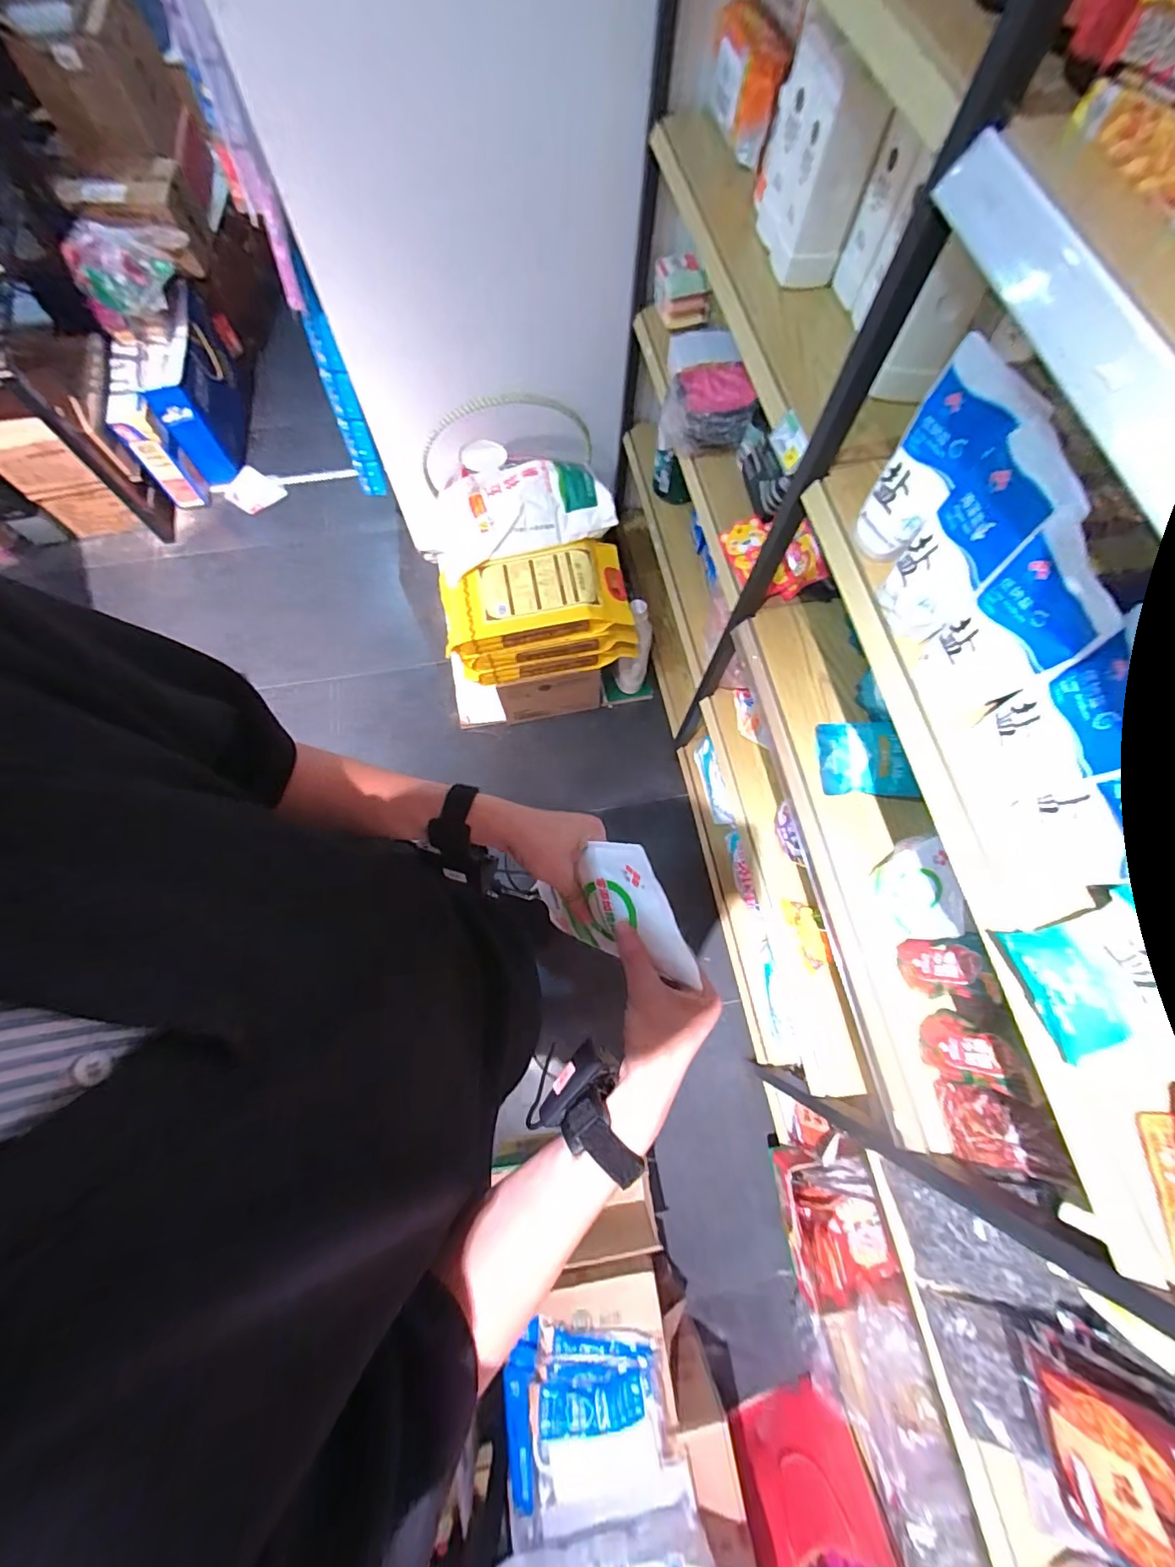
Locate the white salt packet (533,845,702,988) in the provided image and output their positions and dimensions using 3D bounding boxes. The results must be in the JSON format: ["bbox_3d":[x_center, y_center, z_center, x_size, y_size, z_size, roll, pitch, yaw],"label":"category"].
[{"bbox_3d":[0.012,0.114,0.478,0.015,0.182,0.116,-20,93,-34],"label":"white salt packet"}]

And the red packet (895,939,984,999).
[{"bbox_3d":[0.472,0.250,0.696,0.034,0.164,0.079,-13,72,-6],"label":"red packet"}]

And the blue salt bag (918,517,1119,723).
[{"bbox_3d":[0.391,-0.137,0.495,0.027,0.184,0.099,-21,73,-8],"label":"blue salt bag"}]

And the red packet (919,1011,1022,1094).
[{"bbox_3d":[0.485,0.341,0.668,0.038,0.140,0.081,10,71,2],"label":"red packet"}]

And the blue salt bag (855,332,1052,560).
[{"bbox_3d":[0.361,-0.336,0.555,0.049,0.184,0.104,-11,72,-5],"label":"blue salt bag"}]

